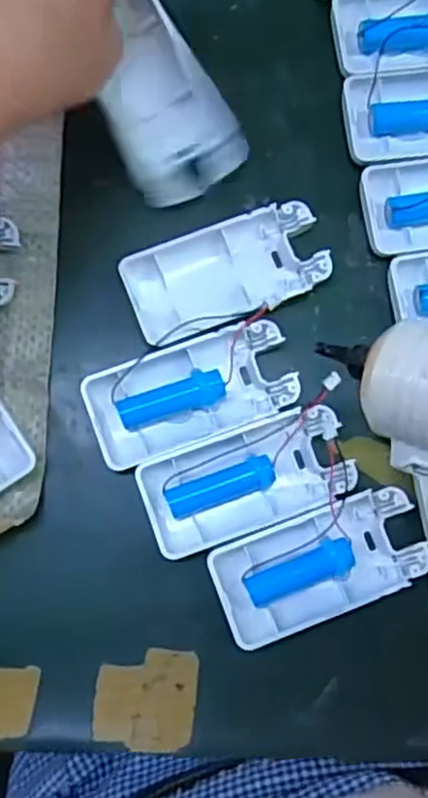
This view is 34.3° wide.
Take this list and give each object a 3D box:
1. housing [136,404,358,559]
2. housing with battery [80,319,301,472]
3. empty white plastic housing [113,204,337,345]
[{"bbox_3d":[0.016,0.036,0.317,0.094,0.012,0.045,-21,83,-4],"label":"housing"},{"bbox_3d":[-0.010,-0.003,0.322,0.093,0.014,0.045,-20,83,-4],"label":"housing with battery"},{"bbox_3d":[0.006,-0.062,0.330,0.093,0.011,0.046,-20,83,-4],"label":"empty white plastic housing"}]

